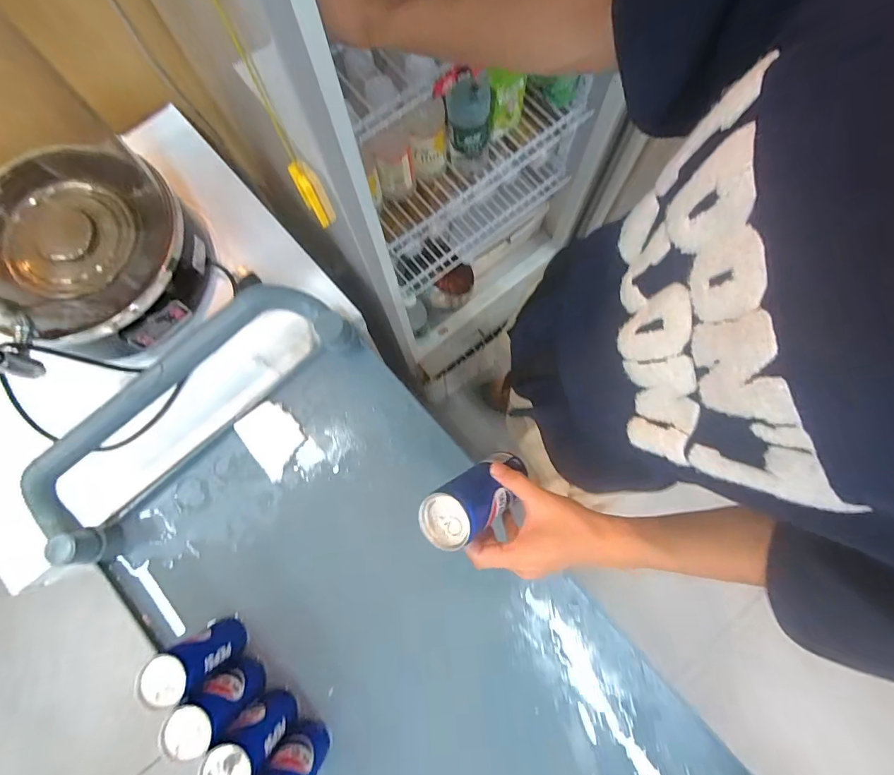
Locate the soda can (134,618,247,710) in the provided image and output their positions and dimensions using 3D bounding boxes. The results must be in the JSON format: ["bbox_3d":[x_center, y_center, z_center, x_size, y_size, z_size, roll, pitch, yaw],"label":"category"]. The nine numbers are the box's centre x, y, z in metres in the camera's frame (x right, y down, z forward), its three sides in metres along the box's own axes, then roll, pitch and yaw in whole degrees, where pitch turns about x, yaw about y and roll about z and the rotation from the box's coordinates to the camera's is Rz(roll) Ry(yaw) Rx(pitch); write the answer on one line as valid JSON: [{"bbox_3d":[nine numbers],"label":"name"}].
[{"bbox_3d":[-0.302,0.327,0.553,0.053,0.154,0.052,0,78,1],"label":"soda can"}]

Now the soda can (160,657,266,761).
[{"bbox_3d":[-0.271,0.376,0.545,0.057,0.145,0.054,0,78,1],"label":"soda can"}]

